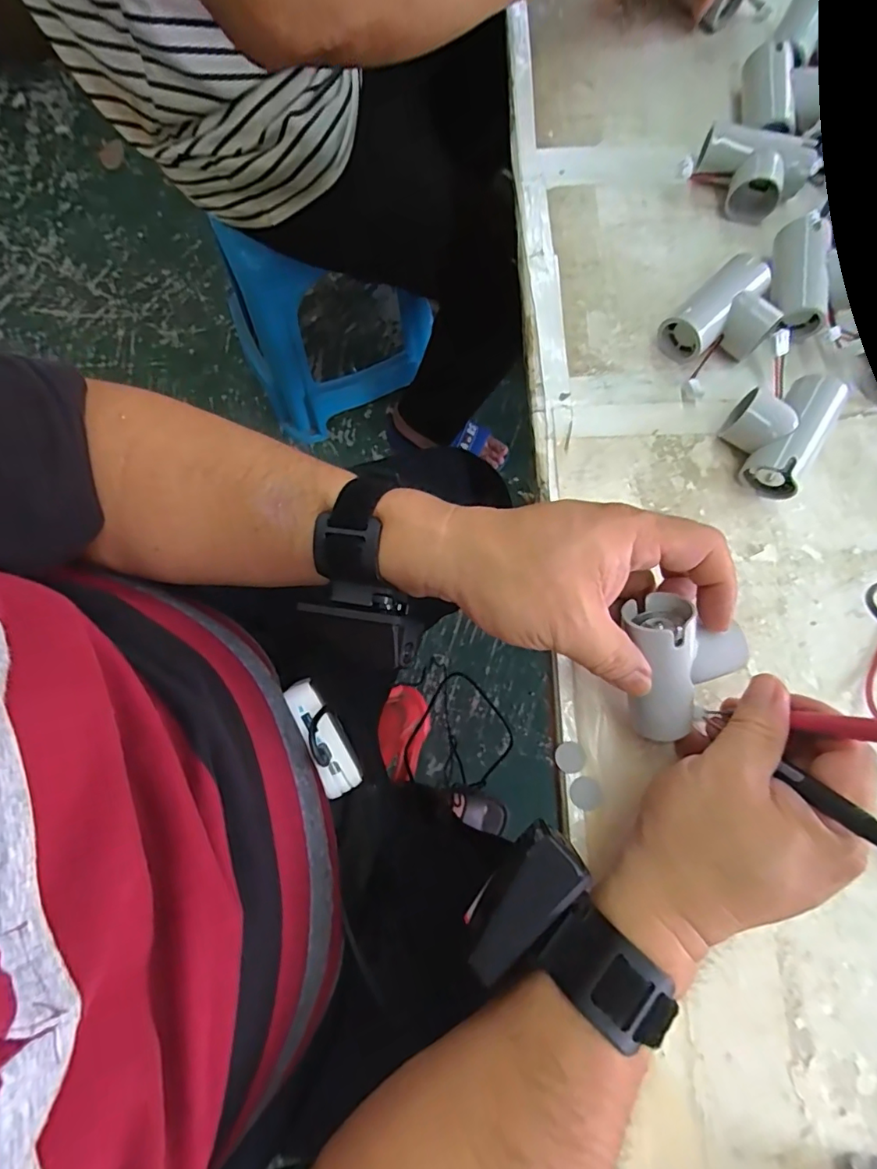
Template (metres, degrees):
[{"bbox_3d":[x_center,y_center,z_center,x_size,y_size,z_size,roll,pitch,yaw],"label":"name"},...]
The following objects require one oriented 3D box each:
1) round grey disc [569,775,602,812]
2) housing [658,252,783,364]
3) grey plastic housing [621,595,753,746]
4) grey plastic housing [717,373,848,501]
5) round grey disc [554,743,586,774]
[{"bbox_3d":[0.085,0.121,0.312,0.018,0.004,0.018,0,76,0],"label":"round grey disc"},{"bbox_3d":[0.195,-0.178,0.362,0.078,0.032,0.053,-41,80,-9],"label":"housing"},{"bbox_3d":[0.126,0.041,0.284,0.057,0.035,0.072,-14,118,-5],"label":"grey plastic housing"},{"bbox_3d":[0.216,-0.100,0.344,0.057,0.038,0.080,32,78,7],"label":"grey plastic housing"},{"bbox_3d":[0.077,0.102,0.317,0.018,0.004,0.017,0,76,0],"label":"round grey disc"}]

